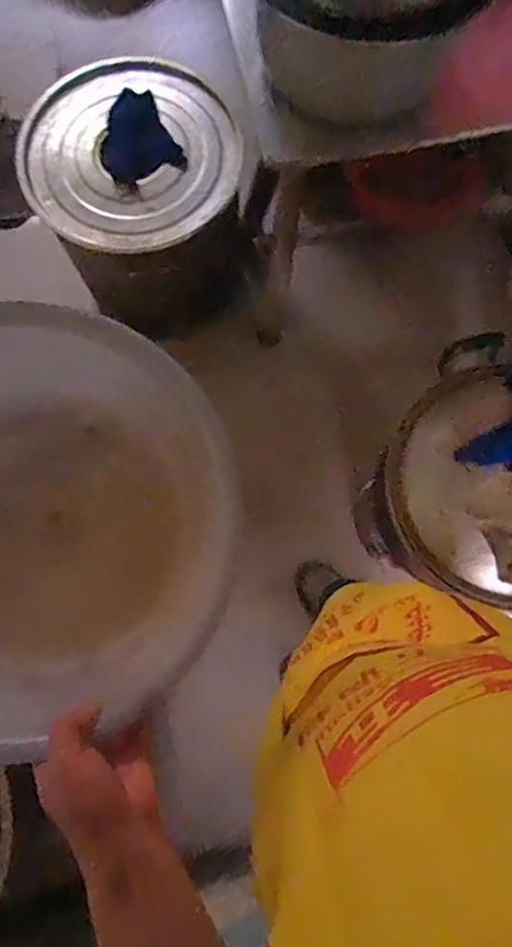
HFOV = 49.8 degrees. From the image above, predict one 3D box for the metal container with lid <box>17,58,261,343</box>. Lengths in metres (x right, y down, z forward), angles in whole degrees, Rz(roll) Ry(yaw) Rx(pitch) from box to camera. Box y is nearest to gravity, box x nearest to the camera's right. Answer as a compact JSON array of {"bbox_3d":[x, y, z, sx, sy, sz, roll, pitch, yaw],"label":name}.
[{"bbox_3d":[-0.266,-0.645,1.313,0.432,0.355,0.443,-26,79,-5],"label":"metal container with lid"}]

